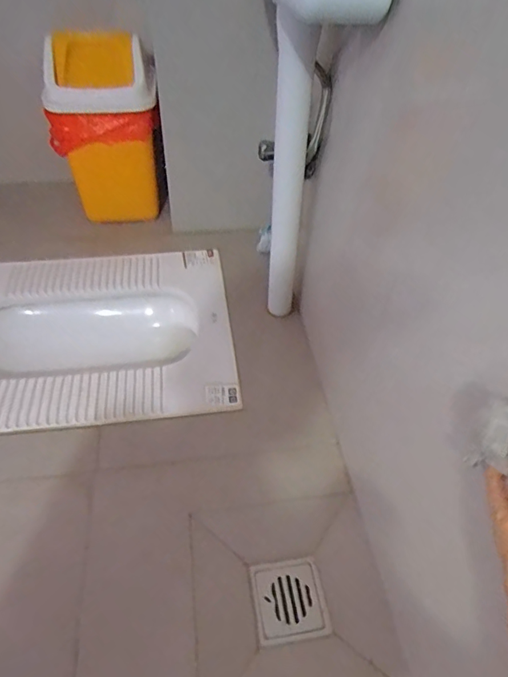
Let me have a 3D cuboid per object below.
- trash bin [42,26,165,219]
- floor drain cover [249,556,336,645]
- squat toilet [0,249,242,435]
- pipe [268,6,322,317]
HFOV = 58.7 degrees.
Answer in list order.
[{"bbox_3d":[-0.345,-0.458,1.060,0.227,0.397,0.176,-13,52,-15],"label":"trash bin"},{"bbox_3d":[0.048,0.349,0.606,0.093,0.007,0.095,-6,48,-6],"label":"floor drain cover"},{"bbox_3d":[-0.355,0.017,0.944,0.604,0.130,0.461,-3,50,-8],"label":"squat toilet"},{"bbox_3d":[0.058,-0.226,0.778,0.056,0.503,0.049,-2,48,-2],"label":"pipe"}]

